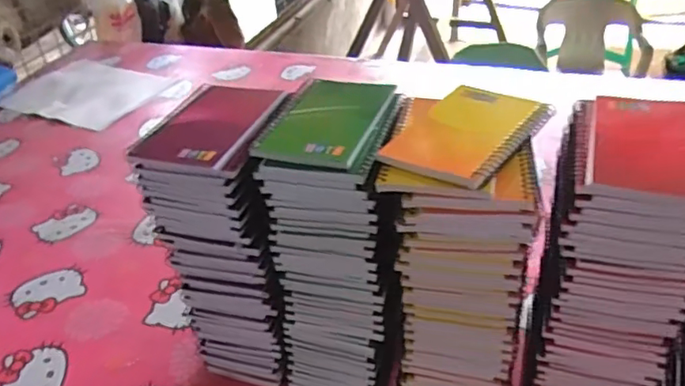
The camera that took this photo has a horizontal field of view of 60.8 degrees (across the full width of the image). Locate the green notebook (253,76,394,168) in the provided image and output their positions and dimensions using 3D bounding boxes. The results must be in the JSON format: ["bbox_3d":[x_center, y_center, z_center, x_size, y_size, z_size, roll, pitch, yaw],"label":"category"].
[{"bbox_3d":[-0.013,-0.062,0.481,0.086,0.006,0.132,10,38,19],"label":"green notebook"}]

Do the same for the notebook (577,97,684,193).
[{"bbox_3d":[0.219,-0.037,0.420,0.092,0.012,0.122,11,38,21],"label":"notebook"}]

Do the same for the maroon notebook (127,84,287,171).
[{"bbox_3d":[-0.108,-0.062,0.500,0.089,0.013,0.125,10,38,20],"label":"maroon notebook"}]

